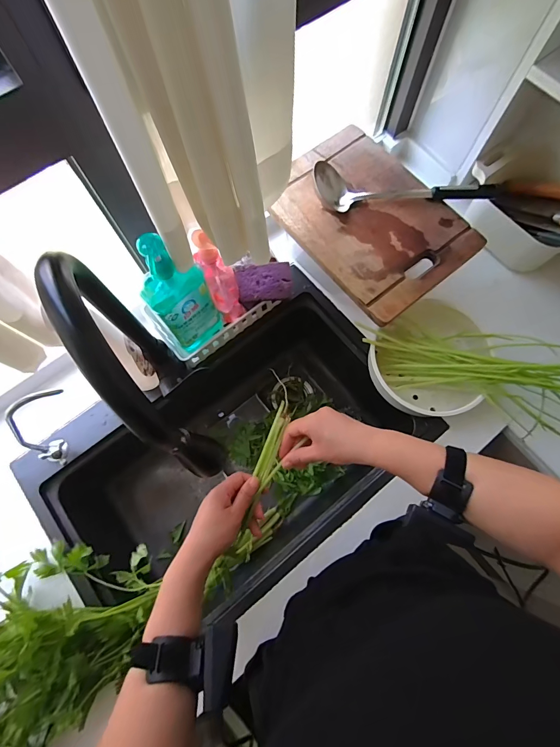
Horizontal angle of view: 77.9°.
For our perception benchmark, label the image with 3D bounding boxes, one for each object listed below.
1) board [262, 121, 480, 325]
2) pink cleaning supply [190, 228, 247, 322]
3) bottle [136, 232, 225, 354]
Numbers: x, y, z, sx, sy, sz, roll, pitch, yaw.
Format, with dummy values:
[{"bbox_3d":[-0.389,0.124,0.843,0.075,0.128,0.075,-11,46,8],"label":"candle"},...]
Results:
[{"bbox_3d":[0.158,-0.285,0.629,0.254,0.015,0.351,-38,77,-10],"label":"board"},{"bbox_3d":[-0.104,-0.165,0.603,0.054,0.222,0.060,-20,75,-5],"label":"pink cleaning supply"},{"bbox_3d":[-0.159,-0.119,0.569,0.091,0.278,0.053,-34,76,-9],"label":"bottle"}]

